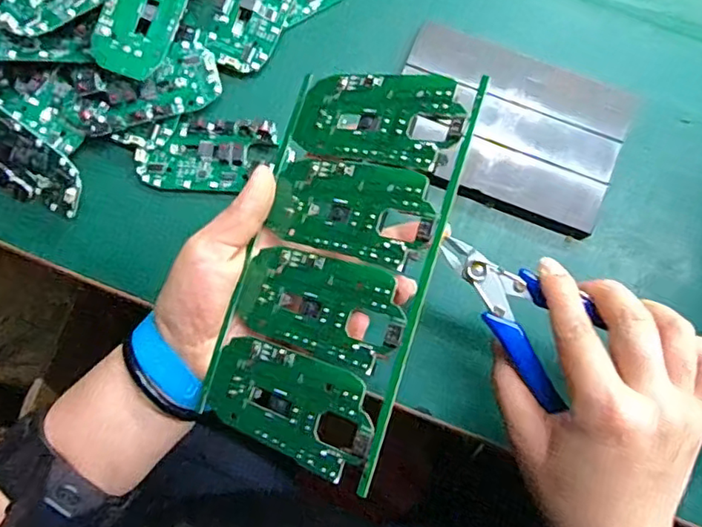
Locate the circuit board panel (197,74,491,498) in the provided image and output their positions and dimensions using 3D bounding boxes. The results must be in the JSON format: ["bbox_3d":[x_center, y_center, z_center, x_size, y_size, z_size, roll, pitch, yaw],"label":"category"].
[{"bbox_3d":[-0.008,-0.003,0.281,0.106,0.004,0.184,12,82,35],"label":"circuit board panel"}]

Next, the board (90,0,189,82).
[{"bbox_3d":[-0.132,-0.168,0.378,0.046,0.006,0.098,20,81,-11],"label":"board"}]

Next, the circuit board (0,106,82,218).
[{"bbox_3d":[-0.210,-0.064,0.370,0.090,0.009,0.046,35,118,3],"label":"circuit board"}]

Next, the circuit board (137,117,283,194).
[{"bbox_3d":[-0.093,-0.070,0.375,0.086,0.012,0.044,3,79,1],"label":"circuit board"}]

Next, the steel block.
[{"bbox_3d":[0.102,-0.090,0.385,0.147,0.015,0.108,21,80,4],"label":"steel block"}]

